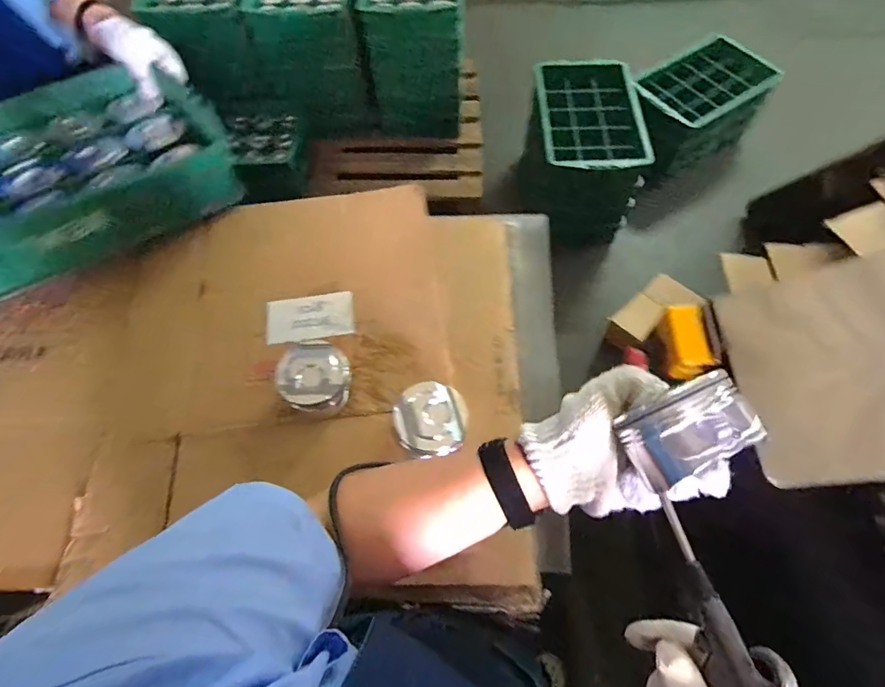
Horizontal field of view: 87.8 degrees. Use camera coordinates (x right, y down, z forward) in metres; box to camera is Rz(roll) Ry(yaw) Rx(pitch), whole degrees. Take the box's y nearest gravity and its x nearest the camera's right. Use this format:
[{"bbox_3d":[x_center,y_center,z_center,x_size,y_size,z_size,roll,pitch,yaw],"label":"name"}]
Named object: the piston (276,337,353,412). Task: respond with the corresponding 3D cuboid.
[{"bbox_3d":[-0.158,0.042,0.579,0.084,0.053,0.083,-1,66,2],"label":"piston"}]

